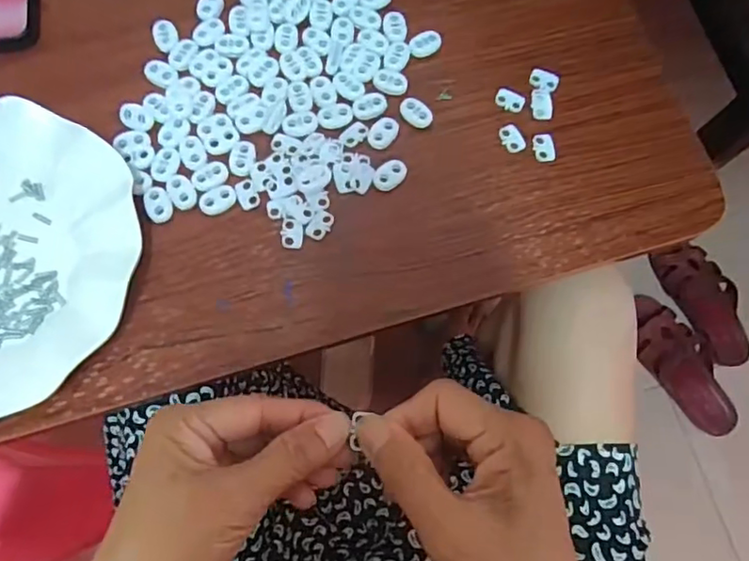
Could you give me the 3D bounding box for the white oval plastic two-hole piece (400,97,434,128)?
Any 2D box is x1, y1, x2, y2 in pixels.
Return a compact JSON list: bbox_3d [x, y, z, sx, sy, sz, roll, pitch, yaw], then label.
[{"bbox_3d":[0.027,-0.109,0.370,0.023,0.005,0.015,38,77,8],"label":"white oval plastic two-hole piece"}]

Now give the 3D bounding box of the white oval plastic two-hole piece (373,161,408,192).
[{"bbox_3d":[0.010,-0.066,0.357,0.014,0.005,0.022,44,78,9],"label":"white oval plastic two-hole piece"}]

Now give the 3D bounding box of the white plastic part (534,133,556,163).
[{"bbox_3d":[0.110,-0.086,0.368,0.013,0.004,0.018,-6,75,-3],"label":"white plastic part"}]

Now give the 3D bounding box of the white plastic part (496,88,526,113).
[{"bbox_3d":[0.089,-0.119,0.374,0.019,0.004,0.014,20,76,4],"label":"white plastic part"}]

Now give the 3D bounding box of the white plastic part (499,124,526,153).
[{"bbox_3d":[0.089,-0.093,0.369,0.013,0.004,0.020,-20,77,-7],"label":"white plastic part"}]

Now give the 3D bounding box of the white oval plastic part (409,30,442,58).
[{"bbox_3d":[0.034,-0.158,0.381,0.022,0.005,0.013,-27,78,-8],"label":"white oval plastic part"}]

